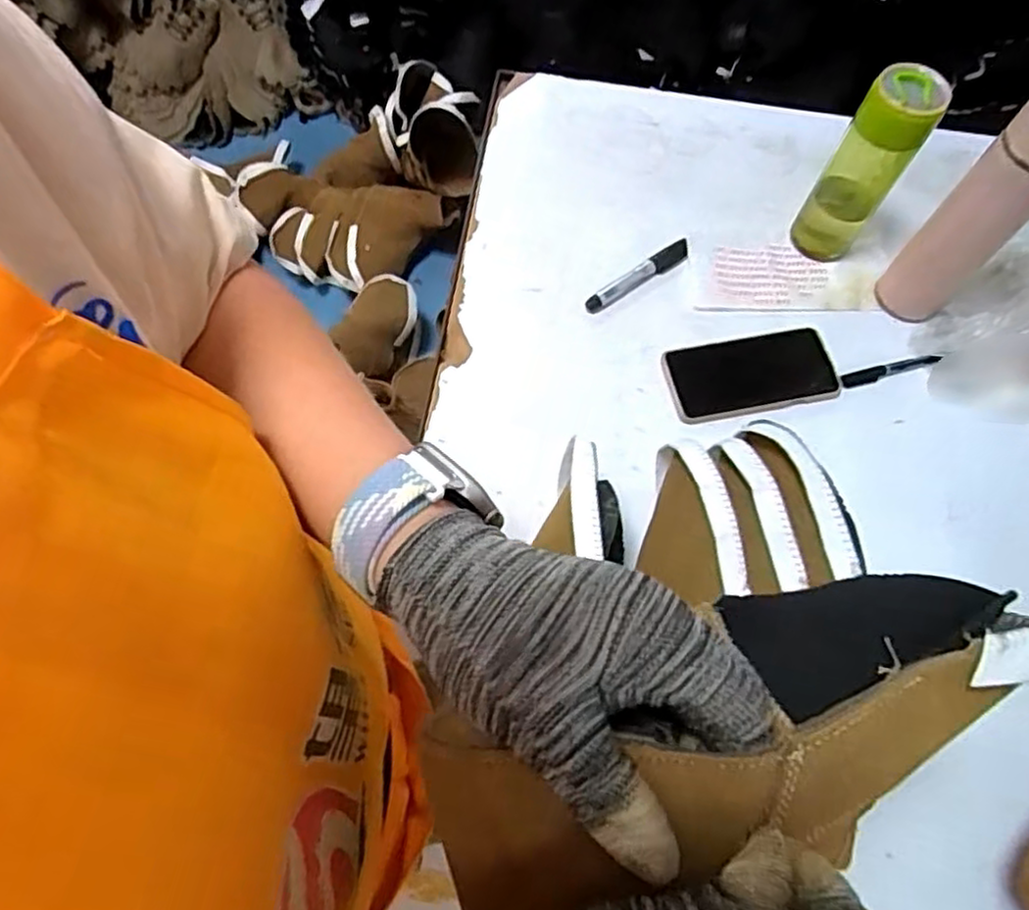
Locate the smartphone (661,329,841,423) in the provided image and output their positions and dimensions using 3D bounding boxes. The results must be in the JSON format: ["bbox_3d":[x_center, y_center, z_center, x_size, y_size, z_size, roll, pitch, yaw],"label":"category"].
[{"bbox_3d":[0.232,-0.078,0.678,0.167,0.015,0.079,-10,68,-7],"label":"smartphone"}]

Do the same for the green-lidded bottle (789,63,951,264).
[{"bbox_3d":[0.337,-0.276,0.680,0.066,0.184,0.062,35,70,12],"label":"green-lidded bottle"}]

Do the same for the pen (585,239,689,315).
[{"bbox_3d":[0.131,-0.186,0.729,0.135,0.018,0.020,-36,73,-16],"label":"pen"}]

